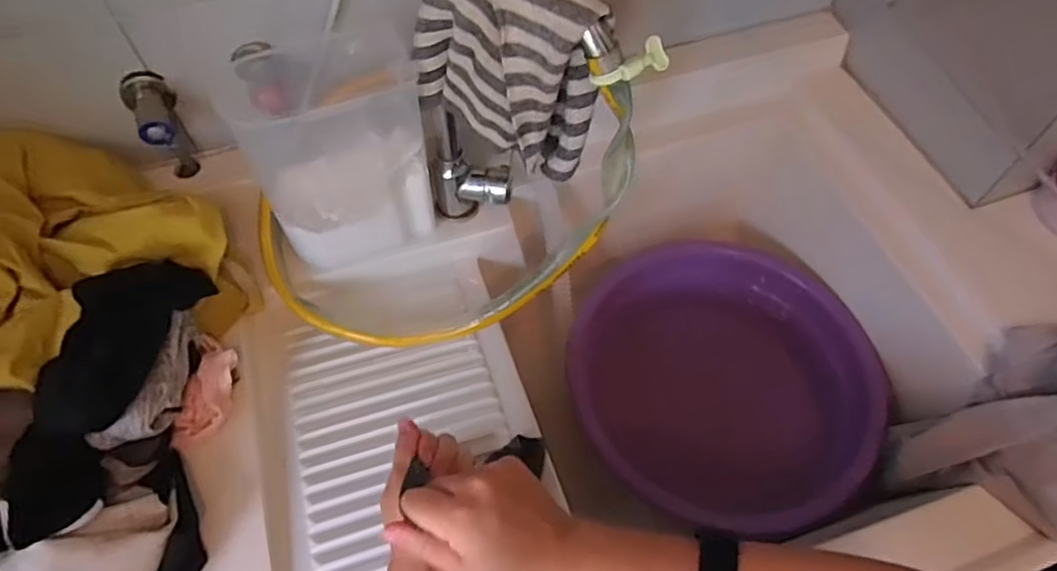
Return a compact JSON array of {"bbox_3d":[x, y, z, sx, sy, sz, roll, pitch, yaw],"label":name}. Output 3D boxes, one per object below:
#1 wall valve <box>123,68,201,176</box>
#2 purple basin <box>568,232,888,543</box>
[{"bbox_3d":[-0.349,-0.146,0.626,0.037,0.105,0.065,-29,61,-16],"label":"wall valve"},{"bbox_3d":[0.225,0.106,0.705,0.322,0.099,0.298,-1,58,1],"label":"purple basin"}]

